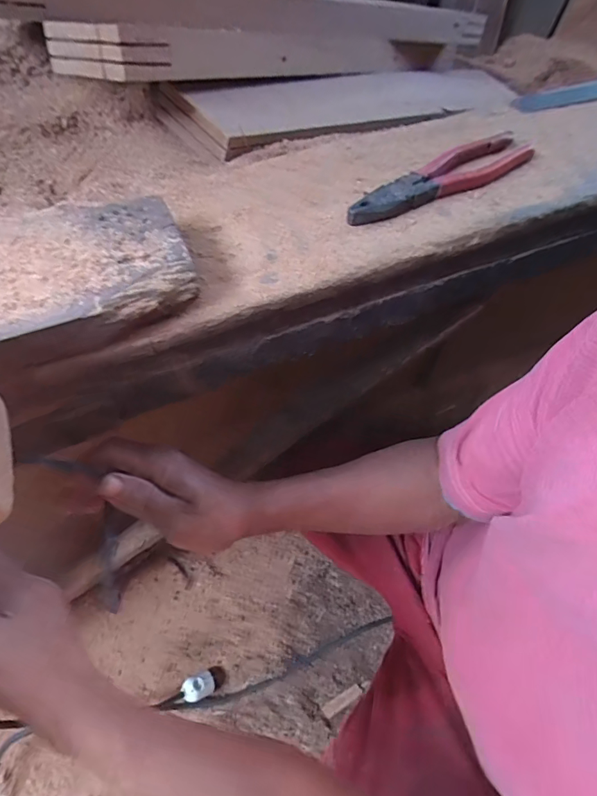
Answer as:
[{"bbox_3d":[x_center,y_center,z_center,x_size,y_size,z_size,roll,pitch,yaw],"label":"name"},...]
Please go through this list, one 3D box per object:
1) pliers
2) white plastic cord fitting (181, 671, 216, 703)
[{"bbox_3d":[0.126,-0.194,0.407,0.202,0.018,0.046,-29,63,-15],"label":"pliers"},{"bbox_3d":[-0.159,0.460,0.746,0.050,0.029,0.033,-19,61,-10],"label":"white plastic cord fitting"}]

